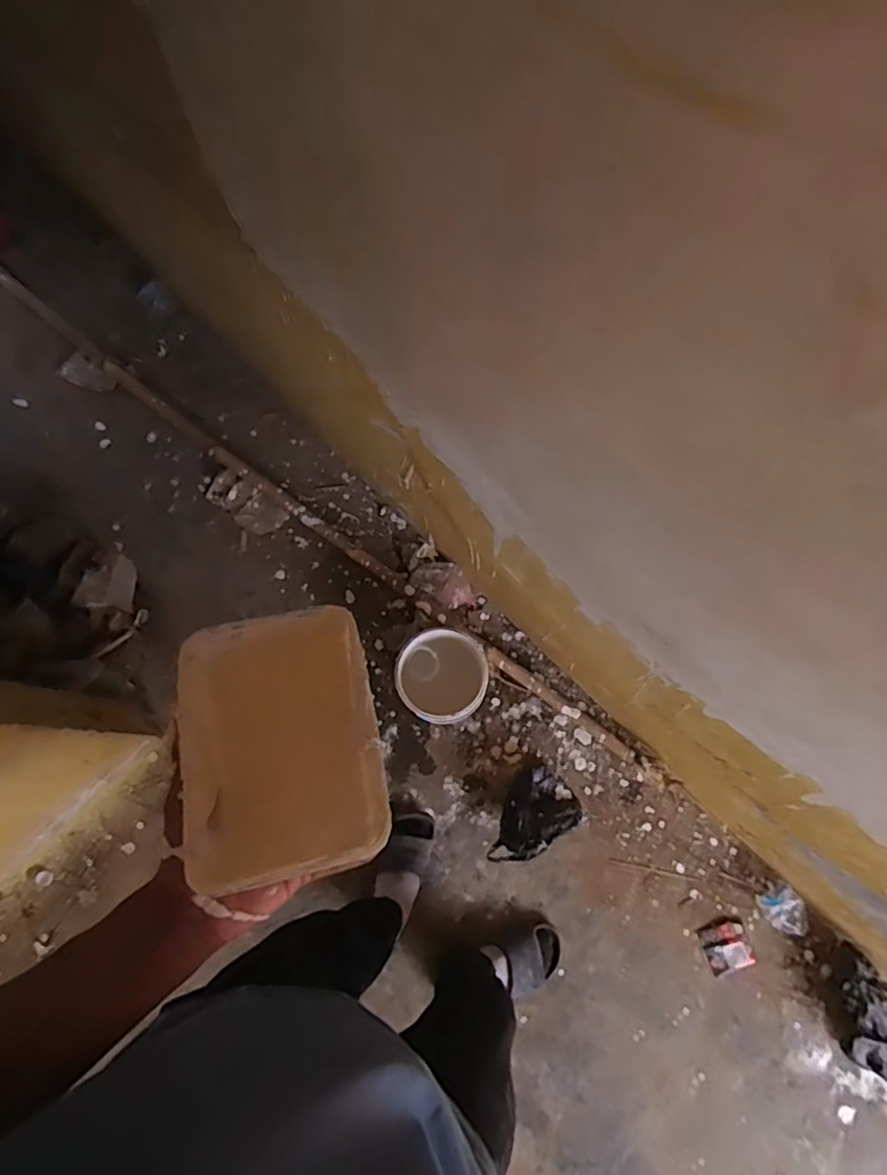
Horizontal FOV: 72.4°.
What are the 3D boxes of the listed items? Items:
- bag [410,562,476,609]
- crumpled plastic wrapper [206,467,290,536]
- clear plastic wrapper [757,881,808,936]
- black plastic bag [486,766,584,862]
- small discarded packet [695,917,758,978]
[{"bbox_3d":[0.006,-0.006,1.409,0.163,0.040,0.092,33,81,11],"label":"bag"},{"bbox_3d":[-0.482,-0.206,1.467,0.210,0.061,0.097,36,81,12],"label":"crumpled plastic wrapper"},{"bbox_3d":[0.687,0.652,1.215,0.073,0.060,0.099,-33,76,-4],"label":"clear plastic wrapper"},{"bbox_3d":[0.172,0.464,1.249,0.212,0.089,0.152,-28,76,-3],"label":"black plastic bag"},{"bbox_3d":[0.566,0.722,1.216,0.096,0.011,0.089,-21,75,-1],"label":"small discarded packet"}]

